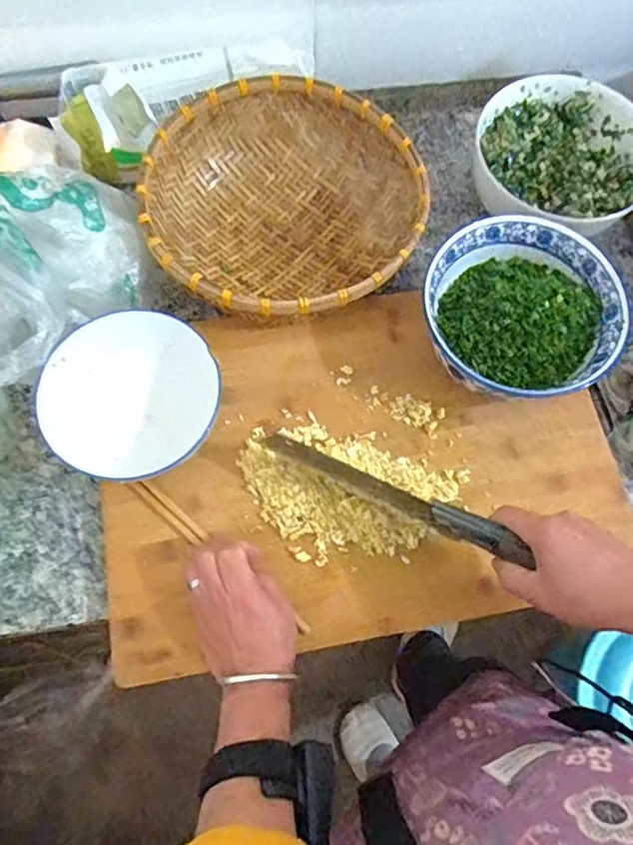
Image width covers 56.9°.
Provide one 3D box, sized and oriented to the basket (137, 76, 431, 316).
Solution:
[{"bbox_3d":[-0.035,-0.212,0.596,0.261,0.094,0.260,1,73,-2],"label":"basket"}]

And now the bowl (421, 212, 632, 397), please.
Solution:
[{"bbox_3d":[0.180,-0.092,0.545,0.176,0.081,0.171,1,73,-2],"label":"bowl"}]

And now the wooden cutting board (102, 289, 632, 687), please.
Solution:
[{"bbox_3d":[0.037,0.027,0.532,0.452,0.028,0.300,-10,73,-5],"label":"wooden cutting board"}]

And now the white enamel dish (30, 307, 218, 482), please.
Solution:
[{"bbox_3d":[-0.158,-0.018,0.513,0.148,0.071,0.142,1,73,-2],"label":"white enamel dish"}]

